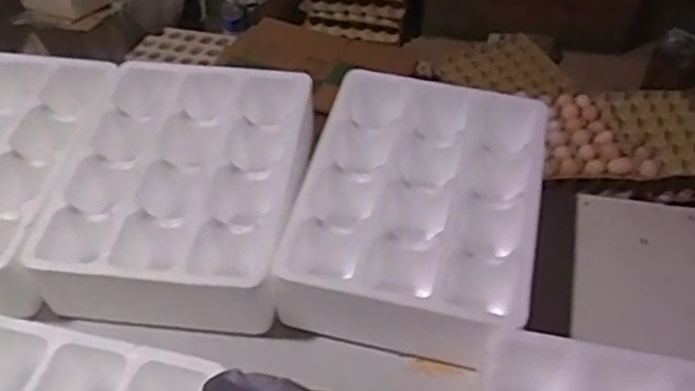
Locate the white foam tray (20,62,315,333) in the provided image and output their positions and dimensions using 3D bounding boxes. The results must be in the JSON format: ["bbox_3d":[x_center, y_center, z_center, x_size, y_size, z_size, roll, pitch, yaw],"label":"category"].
[{"bbox_3d":[-0.136,-0.006,0.589,0.188,0.069,0.249,5,49,4],"label":"white foam tray"}]

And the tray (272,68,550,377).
[{"bbox_3d":[0.061,0.004,0.575,0.180,0.065,0.244,11,49,9],"label":"tray"}]

